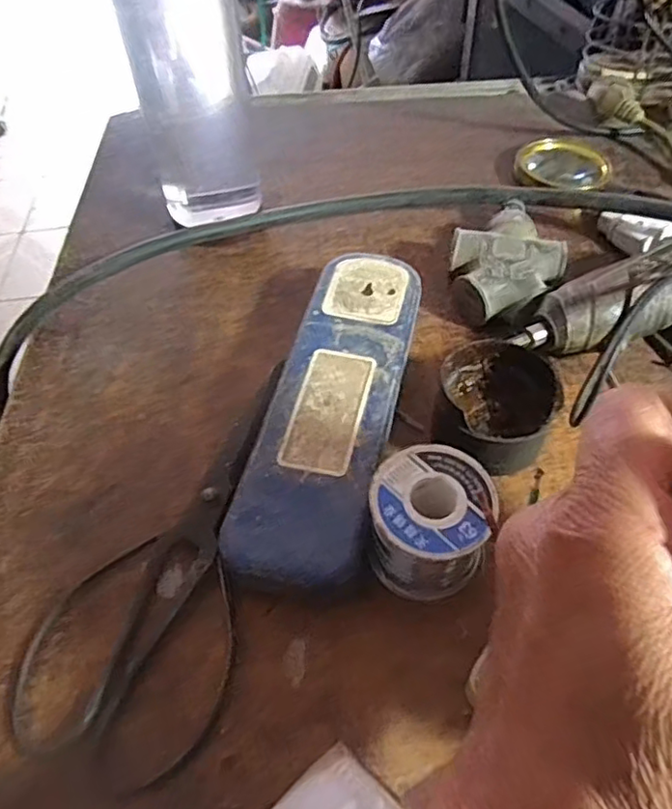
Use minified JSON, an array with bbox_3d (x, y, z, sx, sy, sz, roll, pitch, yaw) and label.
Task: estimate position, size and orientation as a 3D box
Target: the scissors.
[{"bbox_3d":[-0.079,0.064,0.286,0.087,0.016,0.191,5,53,8],"label":"scissors"}]

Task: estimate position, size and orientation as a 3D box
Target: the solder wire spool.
[{"bbox_3d":[0.041,0.054,0.268,0.052,0.048,0.054,-2,53,3],"label":"solder wire spool"}]

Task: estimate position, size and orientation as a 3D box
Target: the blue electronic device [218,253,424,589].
[{"bbox_3d":[0.001,0.002,0.317,0.062,0.033,0.198,8,54,11],"label":"blue electronic device"}]

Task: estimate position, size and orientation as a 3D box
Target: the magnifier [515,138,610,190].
[{"bbox_3d":[0.169,-0.178,0.458,0.065,0.014,0.062,0,53,5],"label":"magnifier"}]

